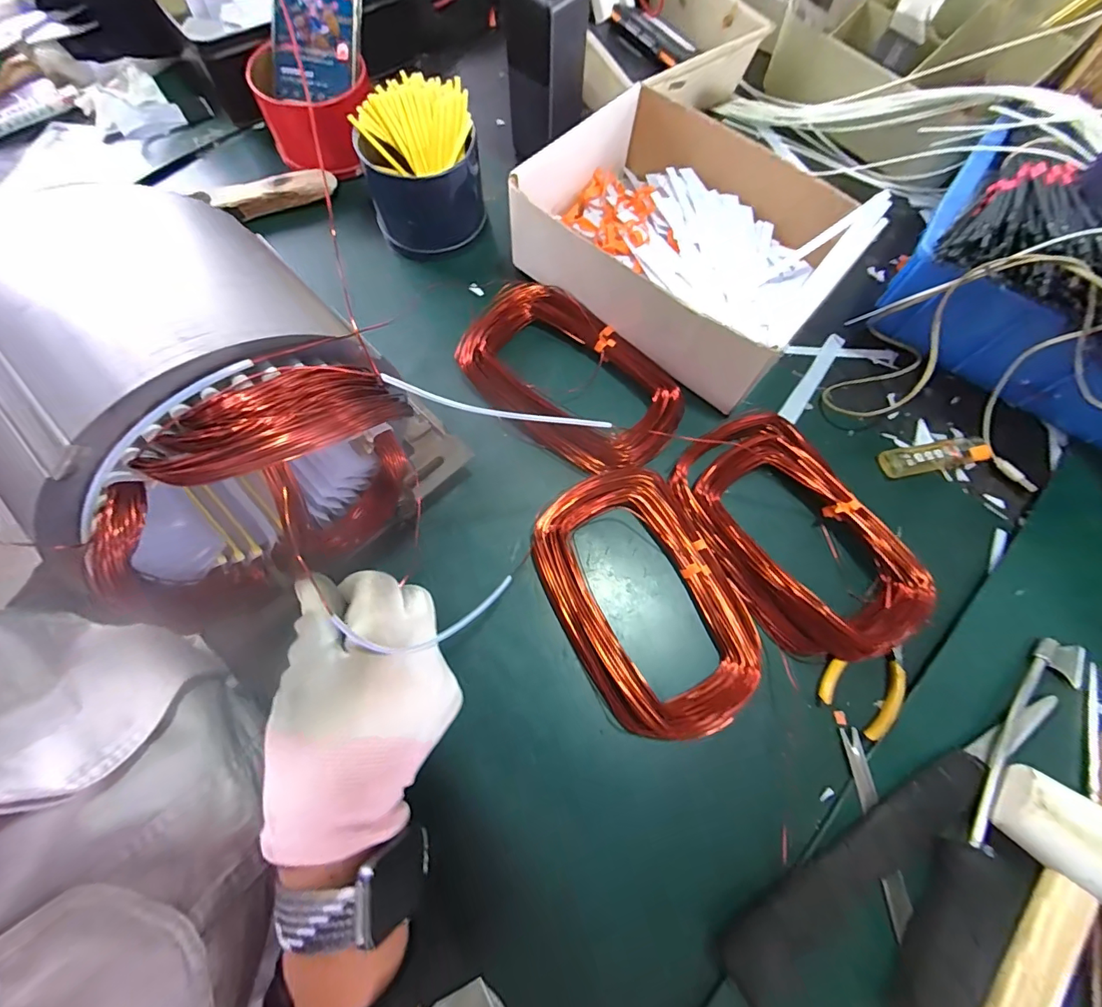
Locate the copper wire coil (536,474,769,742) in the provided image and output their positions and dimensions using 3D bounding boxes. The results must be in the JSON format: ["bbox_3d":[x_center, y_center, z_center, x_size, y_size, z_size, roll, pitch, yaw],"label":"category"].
[{"bbox_3d":[0.064,0.063,0.318,0.113,0.021,0.175,-26,74,-9],"label":"copper wire coil"}]

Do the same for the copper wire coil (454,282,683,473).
[{"bbox_3d":[0.014,-0.104,0.373,0.186,0.023,0.118,42,76,12],"label":"copper wire coil"}]

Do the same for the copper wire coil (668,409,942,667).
[{"bbox_3d":[0.172,0.018,0.329,0.109,0.033,0.181,-26,74,-9],"label":"copper wire coil"}]

